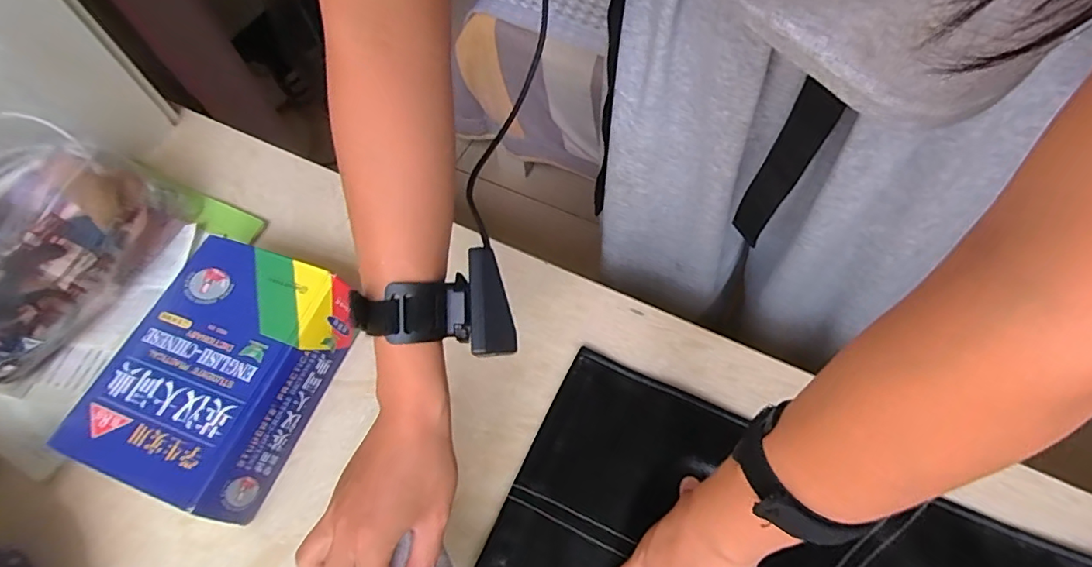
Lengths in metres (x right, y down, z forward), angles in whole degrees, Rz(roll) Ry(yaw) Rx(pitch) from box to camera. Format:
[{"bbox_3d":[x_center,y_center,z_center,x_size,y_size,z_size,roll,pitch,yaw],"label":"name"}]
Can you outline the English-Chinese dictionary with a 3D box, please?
[{"bbox_3d":[-0.282,0.076,0.470,0.158,0.066,0.207,16,64,12],"label":"English-Chinese dictionary"}]

